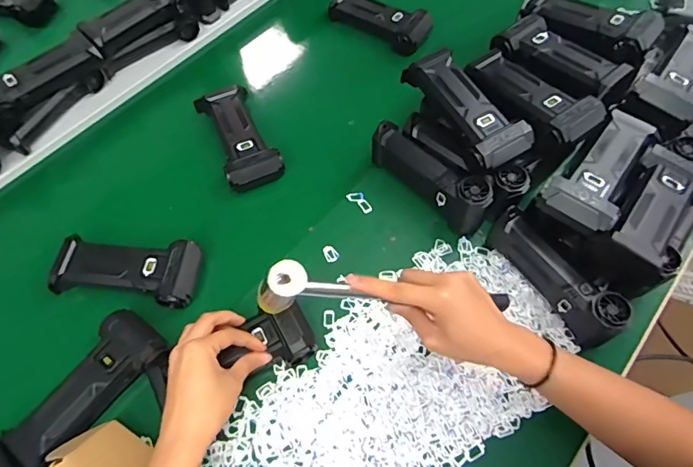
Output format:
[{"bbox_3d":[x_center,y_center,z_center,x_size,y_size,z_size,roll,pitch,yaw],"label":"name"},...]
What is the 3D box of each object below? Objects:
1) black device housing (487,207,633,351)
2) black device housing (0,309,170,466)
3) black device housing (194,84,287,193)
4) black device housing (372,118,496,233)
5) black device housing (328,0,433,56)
[{"bbox_3d":[0.217,0.040,0.469,0.039,0.056,0.151,-31,66,-15],"label":"black device housing"},{"bbox_3d":[-0.257,0.150,0.449,0.068,0.029,0.154,37,68,18],"label":"black device housing"},{"bbox_3d":[-0.141,-0.130,0.593,0.070,0.028,0.154,-23,64,-12],"label":"black device housing"},{"bbox_3d":[0.097,-0.067,0.528,0.156,0.065,0.039,40,69,19],"label":"black device housing"},{"bbox_3d":[0.054,-0.332,0.697,0.158,0.039,0.068,30,66,15],"label":"black device housing"}]

